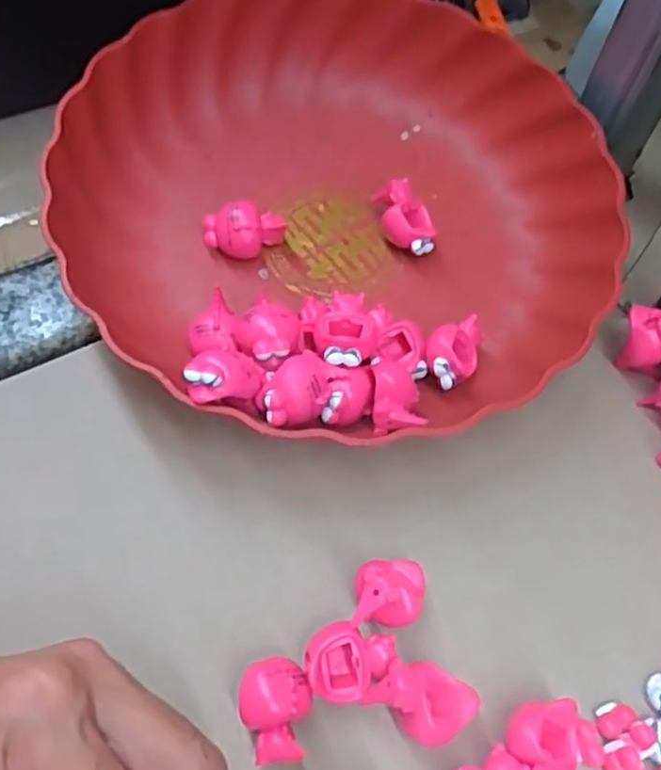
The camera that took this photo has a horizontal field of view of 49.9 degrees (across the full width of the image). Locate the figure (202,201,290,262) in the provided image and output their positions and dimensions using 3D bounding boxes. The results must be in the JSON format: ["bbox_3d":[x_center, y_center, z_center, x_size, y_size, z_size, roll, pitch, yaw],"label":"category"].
[{"bbox_3d":[-0.040,-0.071,0.333,0.036,0.026,0.016,-5,61,-6],"label":"figure"}]

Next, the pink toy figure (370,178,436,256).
[{"bbox_3d":[0.037,-0.080,0.343,0.023,0.026,0.034,-18,63,-13],"label":"pink toy figure"}]

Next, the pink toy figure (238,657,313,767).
[{"bbox_3d":[-0.018,0.110,0.239,0.023,0.018,0.031,-9,61,-8],"label":"pink toy figure"}]

